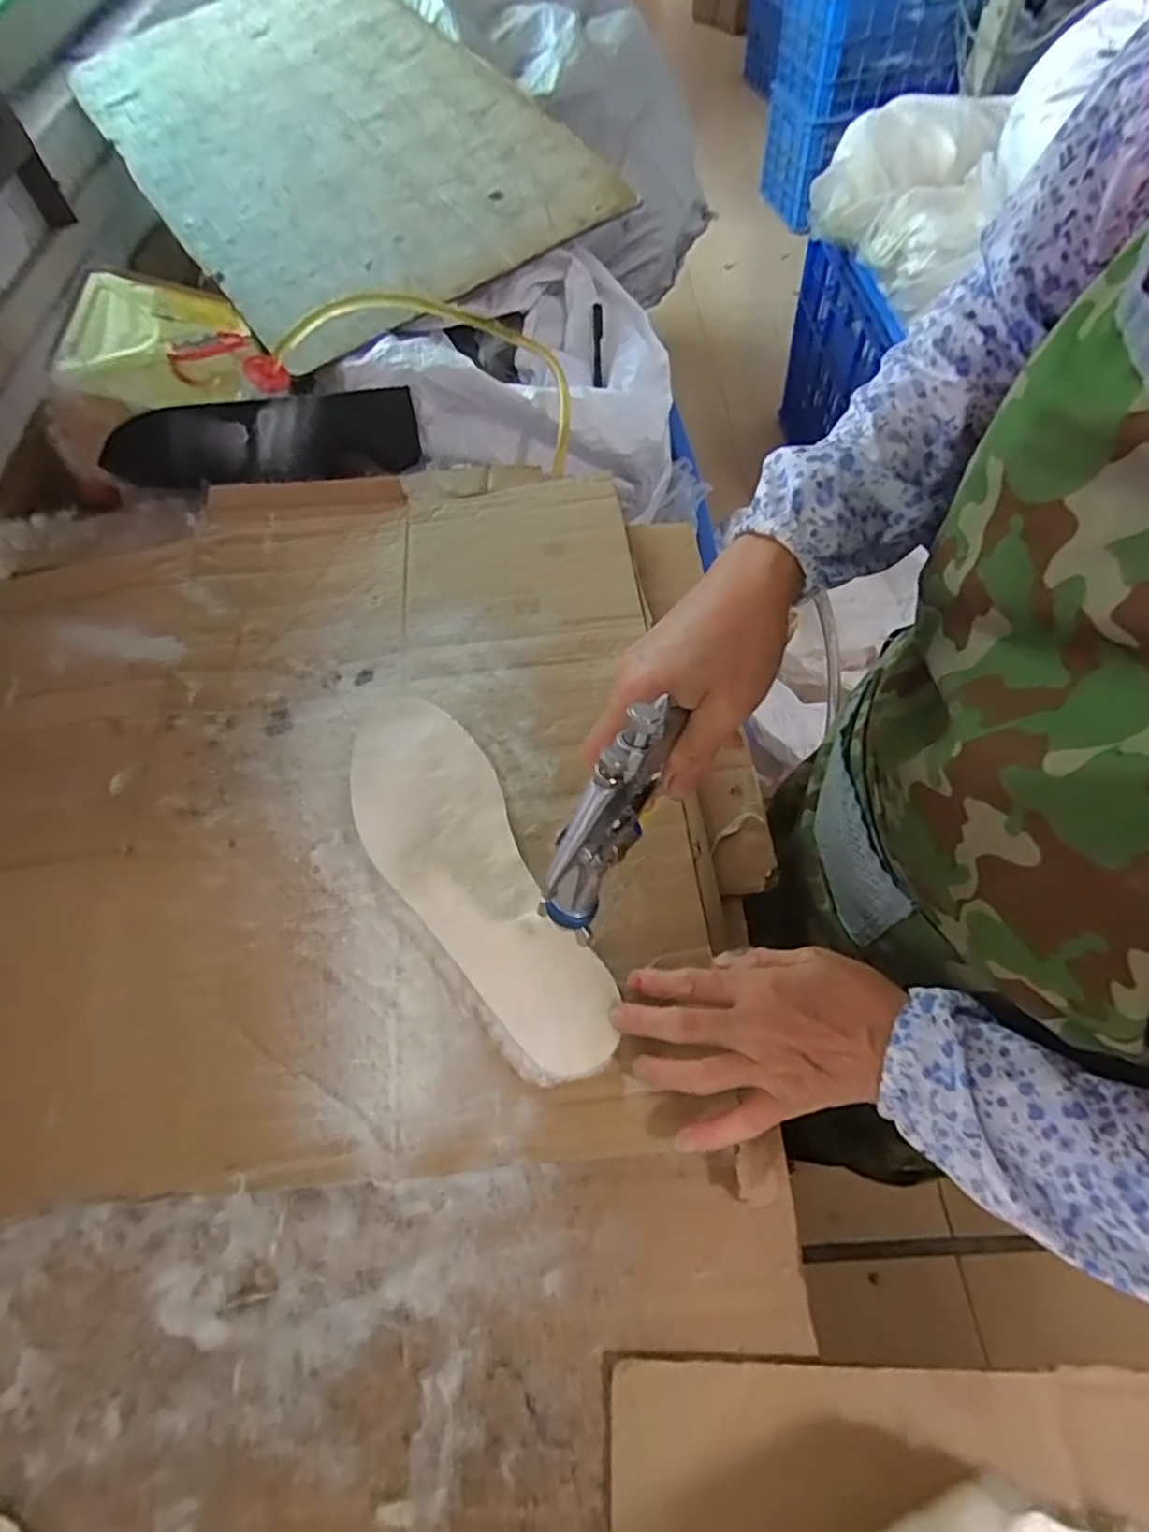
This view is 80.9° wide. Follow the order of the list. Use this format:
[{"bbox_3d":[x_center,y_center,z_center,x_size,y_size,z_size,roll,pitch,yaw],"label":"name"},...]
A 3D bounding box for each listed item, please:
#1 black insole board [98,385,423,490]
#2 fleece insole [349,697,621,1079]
[{"bbox_3d":[-0.314,-0.338,0.700,0.300,0.080,0.022,-14,21,-16],"label":"black insole board"},{"bbox_3d":[-0.069,0.065,0.431,0.090,0.013,0.273,-29,66,-15],"label":"fleece insole"}]

